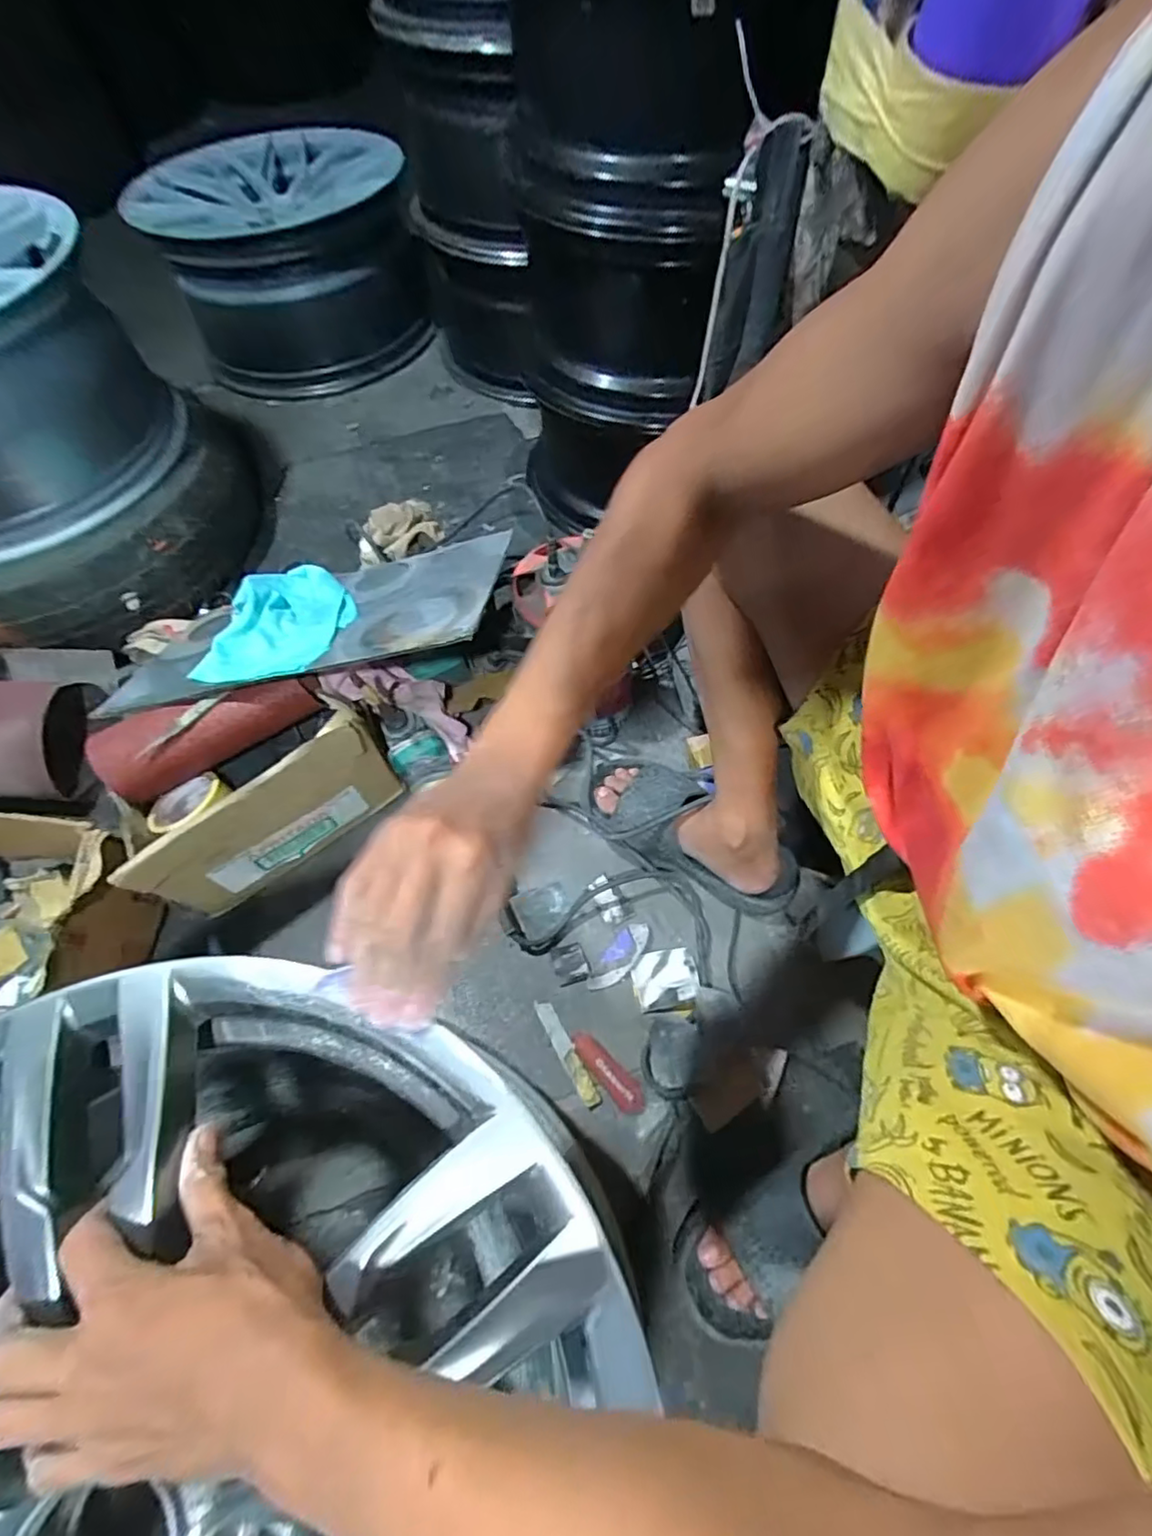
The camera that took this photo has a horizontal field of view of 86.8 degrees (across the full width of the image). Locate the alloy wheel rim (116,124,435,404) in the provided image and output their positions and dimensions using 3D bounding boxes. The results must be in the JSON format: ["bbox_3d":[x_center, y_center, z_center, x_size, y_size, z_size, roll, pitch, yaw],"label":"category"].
[{"bbox_3d":[-0.582,-1.041,1.268,0.482,0.295,0.502,-23,62,-11],"label":"alloy wheel rim"}]

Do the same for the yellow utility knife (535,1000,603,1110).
[{"bbox_3d":[-0.010,0.302,0.650,0.020,0.010,0.118,-28,63,-14],"label":"yellow utility knife"}]

